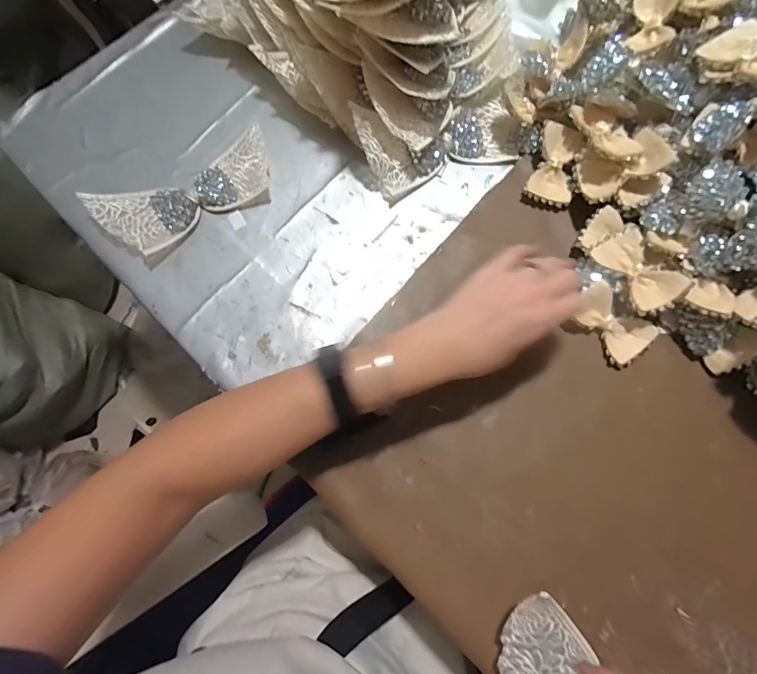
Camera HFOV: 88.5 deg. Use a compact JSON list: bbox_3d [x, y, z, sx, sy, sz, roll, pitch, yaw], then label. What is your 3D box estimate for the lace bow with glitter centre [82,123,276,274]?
[{"bbox_3d":[-0.214,-0.161,0.445,0.204,0.025,0.094,-30,76,-6],"label":"lace bow with glitter centre"}]

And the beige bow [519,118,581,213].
[{"bbox_3d":[0.196,-0.189,0.433,0.050,0.014,0.091,15,90,6],"label":"beige bow"}]

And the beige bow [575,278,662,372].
[{"bbox_3d":[0.237,-0.014,0.390,0.051,0.024,0.082,-32,76,-6],"label":"beige bow"}]

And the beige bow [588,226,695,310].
[{"bbox_3d":[0.254,-0.068,0.382,0.049,0.019,0.087,-22,61,-4],"label":"beige bow"}]

